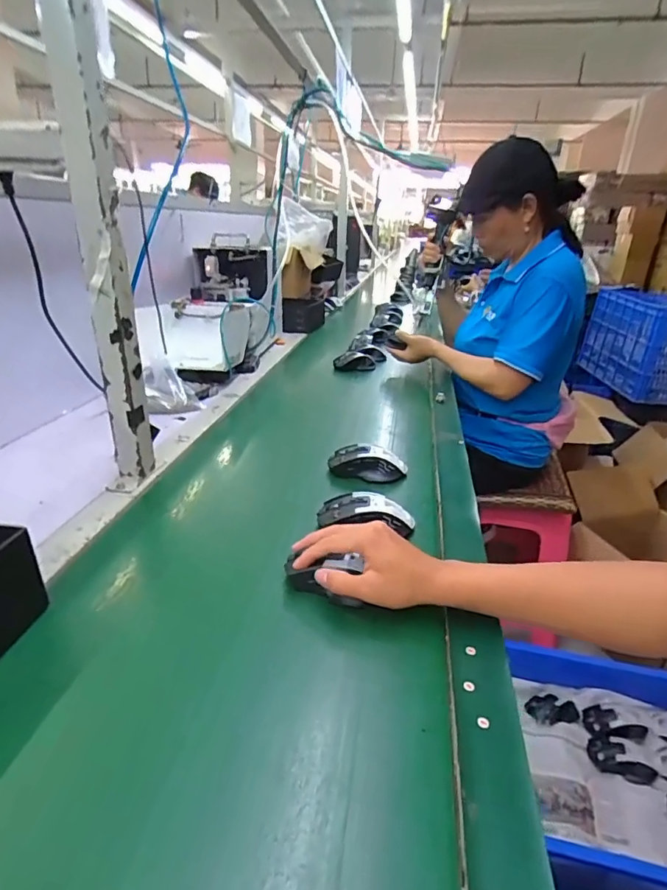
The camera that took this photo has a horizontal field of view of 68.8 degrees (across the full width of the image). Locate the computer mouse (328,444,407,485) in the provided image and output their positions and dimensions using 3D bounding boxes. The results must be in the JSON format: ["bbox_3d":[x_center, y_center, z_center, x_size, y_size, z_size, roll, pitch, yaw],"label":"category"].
[{"bbox_3d":[0.051,0.024,0.736,0.113,0.040,0.055,9,26,17],"label":"computer mouse"}]

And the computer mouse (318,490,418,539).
[{"bbox_3d":[0.042,0.085,0.602,0.118,0.035,0.061,5,25,7],"label":"computer mouse"}]

